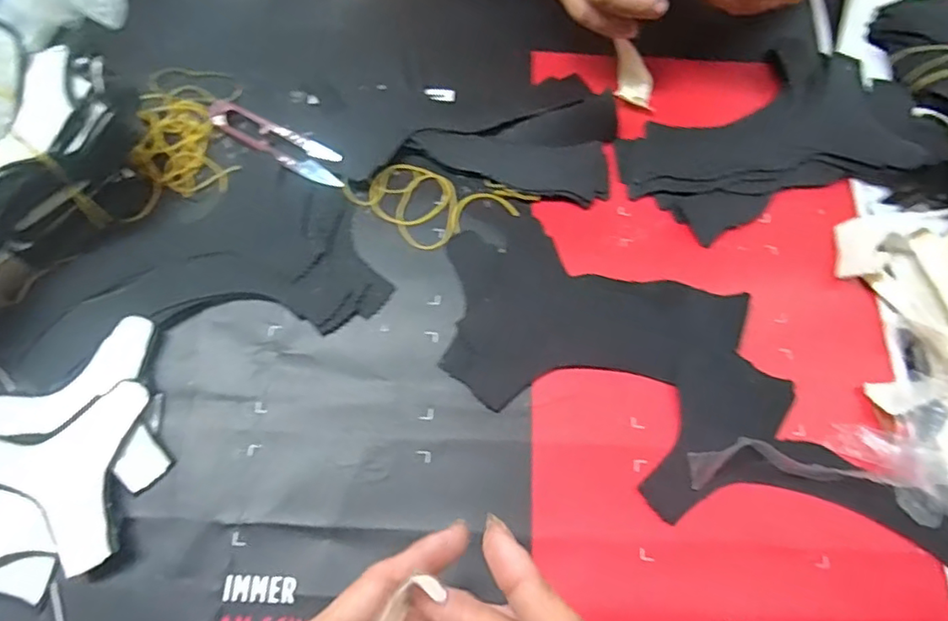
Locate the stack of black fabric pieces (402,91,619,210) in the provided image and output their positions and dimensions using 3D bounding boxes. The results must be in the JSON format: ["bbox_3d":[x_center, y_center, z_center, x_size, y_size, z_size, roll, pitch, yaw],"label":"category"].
[{"bbox_3d":[0.028,-0.116,0.393,0.135,0.020,0.067,10,68,2],"label":"stack of black fabric pieces"}]

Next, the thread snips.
[{"bbox_3d":[-0.131,-0.114,0.392,0.104,0.007,0.025,30,70,10],"label":"thread snips"}]

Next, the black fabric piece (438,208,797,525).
[{"bbox_3d":[0.076,0.020,0.351,0.219,0.014,0.127,31,70,10],"label":"black fabric piece"}]

